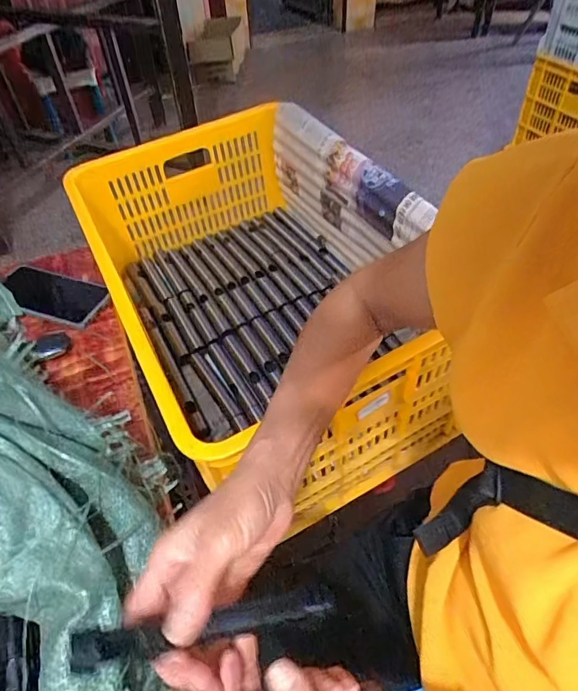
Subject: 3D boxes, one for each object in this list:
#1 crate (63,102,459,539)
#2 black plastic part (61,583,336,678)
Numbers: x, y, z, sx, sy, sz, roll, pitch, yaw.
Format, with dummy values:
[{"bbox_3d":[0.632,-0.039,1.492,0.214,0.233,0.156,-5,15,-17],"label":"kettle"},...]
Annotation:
[{"bbox_3d":[-0.034,-0.101,0.747,0.384,0.286,0.597,-27,52,-19],"label":"crate"},{"bbox_3d":[-0.042,0.157,0.266,0.147,0.018,0.019,3,44,-26],"label":"black plastic part"}]

